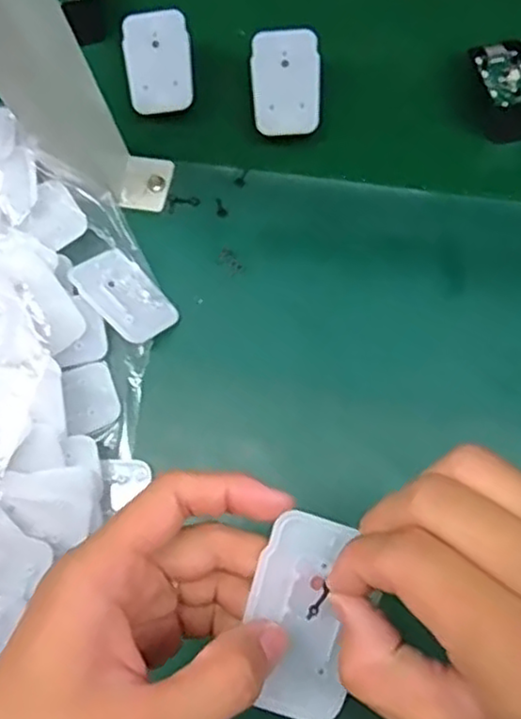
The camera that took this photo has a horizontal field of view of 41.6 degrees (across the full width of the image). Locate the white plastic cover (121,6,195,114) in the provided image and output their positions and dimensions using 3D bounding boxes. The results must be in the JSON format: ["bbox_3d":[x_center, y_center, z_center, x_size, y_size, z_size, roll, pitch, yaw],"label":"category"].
[{"bbox_3d":[-0.071,-0.205,0.476,0.045,0.005,0.066,-9,95,-2],"label":"white plastic cover"}]

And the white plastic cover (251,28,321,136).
[{"bbox_3d":[0.018,-0.186,0.462,0.044,0.006,0.066,-4,97,-4],"label":"white plastic cover"}]

